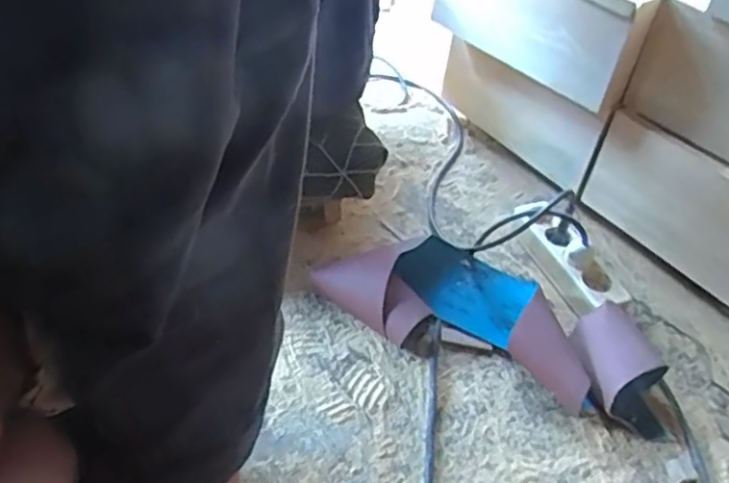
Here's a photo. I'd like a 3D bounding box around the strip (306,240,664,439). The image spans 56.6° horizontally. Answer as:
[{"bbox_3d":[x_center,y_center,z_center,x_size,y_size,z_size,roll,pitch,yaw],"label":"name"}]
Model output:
[{"bbox_3d":[0.143,0.082,0.799,0.411,0.060,0.153,22,43,16],"label":"strip"}]

